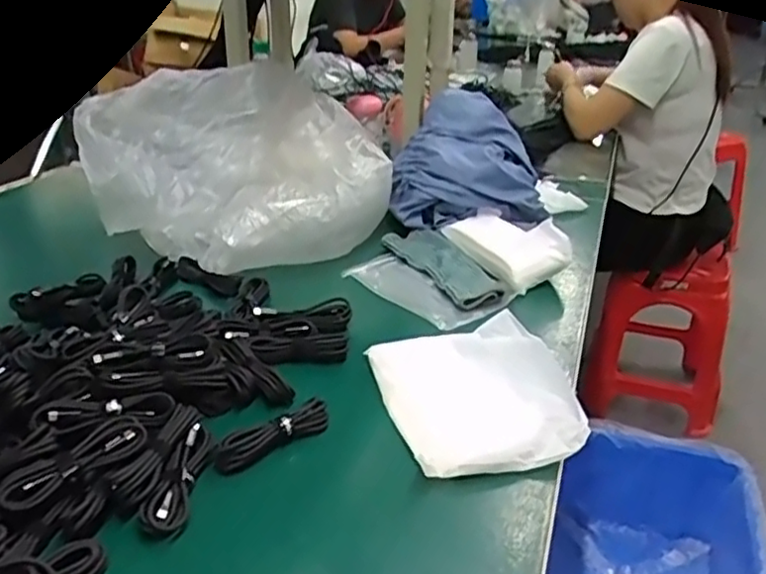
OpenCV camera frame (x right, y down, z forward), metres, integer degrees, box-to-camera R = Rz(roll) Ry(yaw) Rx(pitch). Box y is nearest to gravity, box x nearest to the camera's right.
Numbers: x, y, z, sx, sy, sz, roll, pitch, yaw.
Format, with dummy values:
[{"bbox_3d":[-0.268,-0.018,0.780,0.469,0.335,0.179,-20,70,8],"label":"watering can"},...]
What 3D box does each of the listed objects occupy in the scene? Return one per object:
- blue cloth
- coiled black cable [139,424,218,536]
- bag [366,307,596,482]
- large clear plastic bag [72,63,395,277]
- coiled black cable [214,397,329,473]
[{"bbox_3d":[0.130,-0.191,1.027,0.228,0.186,0.190,5,27,8],"label":"blue cloth"},{"bbox_3d":[-0.165,0.156,0.548,0.033,0.022,0.111,4,27,7],"label":"coiled black cable"},{"bbox_3d":[0.091,0.097,0.642,0.170,0.036,0.194,-5,28,-12],"label":"bag"},{"bbox_3d":[-0.209,-0.166,0.958,0.378,0.209,0.349,-15,31,-28],"label":"large clear plastic bag"},{"bbox_3d":[-0.098,0.131,0.601,0.112,0.018,0.028,-17,32,-31],"label":"coiled black cable"}]

